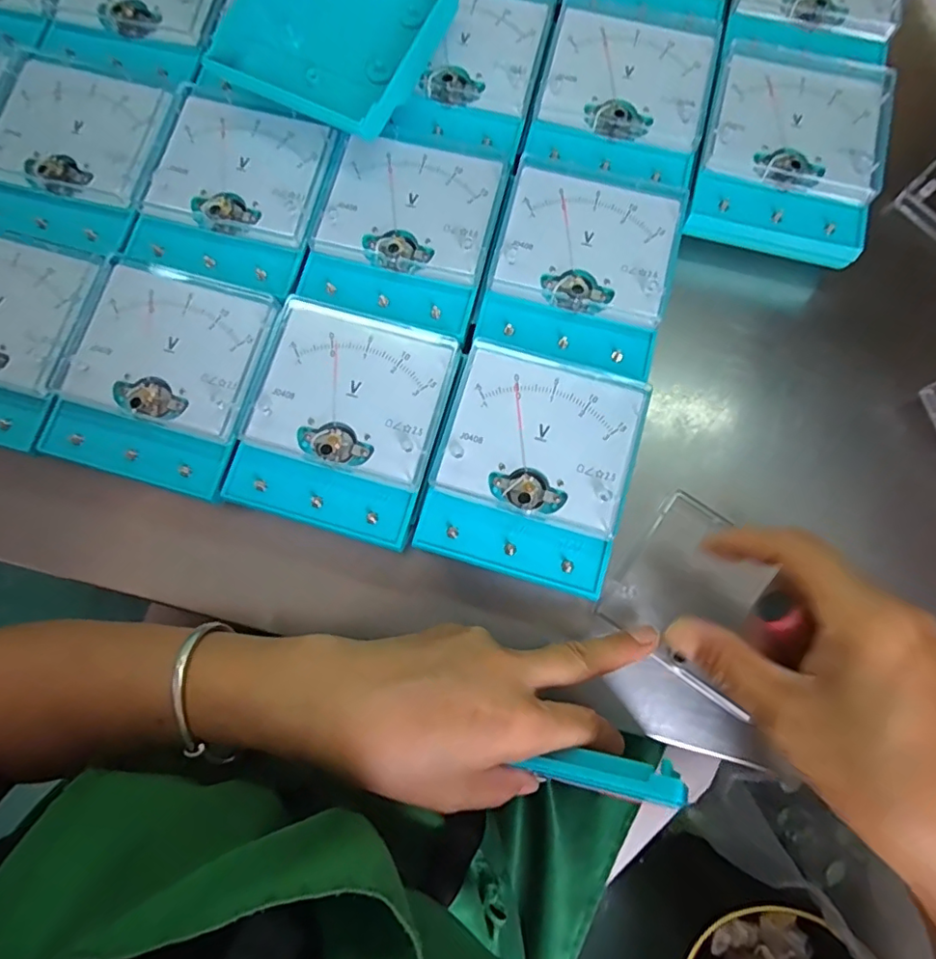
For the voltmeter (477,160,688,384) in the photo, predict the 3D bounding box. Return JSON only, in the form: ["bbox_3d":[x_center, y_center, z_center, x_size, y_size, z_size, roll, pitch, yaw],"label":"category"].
[{"bbox_3d":[0.065,-0.117,0.324,0.097,0.035,0.113,14,80,3],"label":"voltmeter"}]

